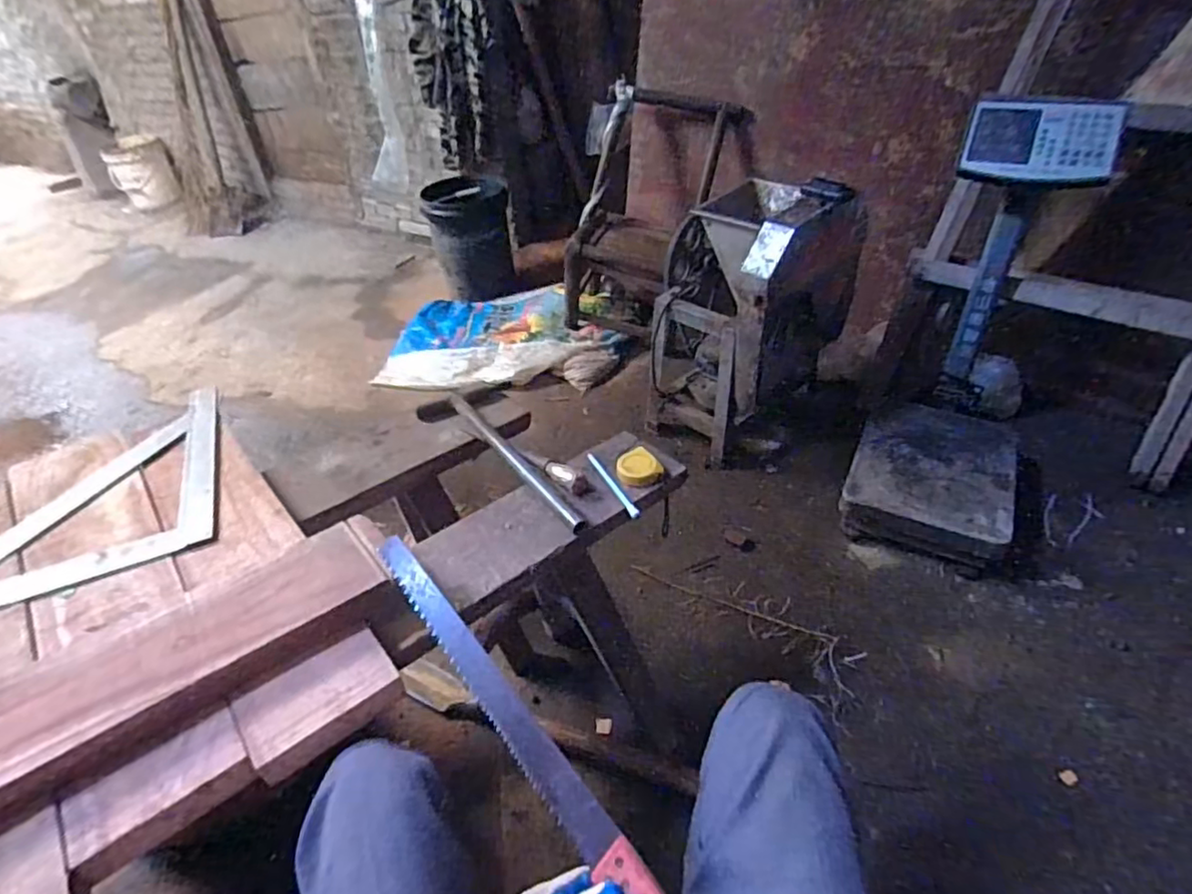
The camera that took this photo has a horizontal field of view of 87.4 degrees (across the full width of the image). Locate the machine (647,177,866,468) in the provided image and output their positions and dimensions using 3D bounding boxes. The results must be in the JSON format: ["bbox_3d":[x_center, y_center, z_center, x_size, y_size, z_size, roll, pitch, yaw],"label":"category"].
[{"bbox_3d":[0.345,-0.311,1.498,0.383,0.553,0.360,22,46,29],"label":"machine"}]

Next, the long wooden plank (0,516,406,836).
[{"bbox_3d":[-0.502,0.253,0.544,0.646,0.045,0.143,-26,44,-25],"label":"long wooden plank"}]

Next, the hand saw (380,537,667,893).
[{"bbox_3d":[-0.073,0.258,0.541,0.079,0.034,0.486,-26,55,-24],"label":"hand saw"}]

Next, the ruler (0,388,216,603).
[{"bbox_3d":[-0.794,0.108,0.779,0.575,0.020,0.332,-19,41,-18],"label":"ruler"}]

